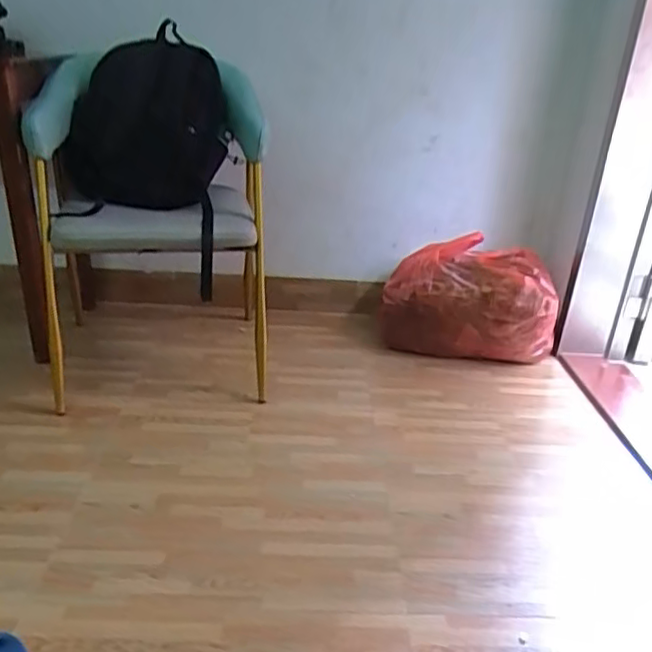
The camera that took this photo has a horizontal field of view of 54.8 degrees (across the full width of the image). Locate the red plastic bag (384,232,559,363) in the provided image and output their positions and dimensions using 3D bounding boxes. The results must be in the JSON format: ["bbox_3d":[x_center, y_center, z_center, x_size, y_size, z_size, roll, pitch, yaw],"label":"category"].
[{"bbox_3d":[0.421,-0.061,1.875,0.506,0.325,0.263,11,25,14],"label":"red plastic bag"}]

